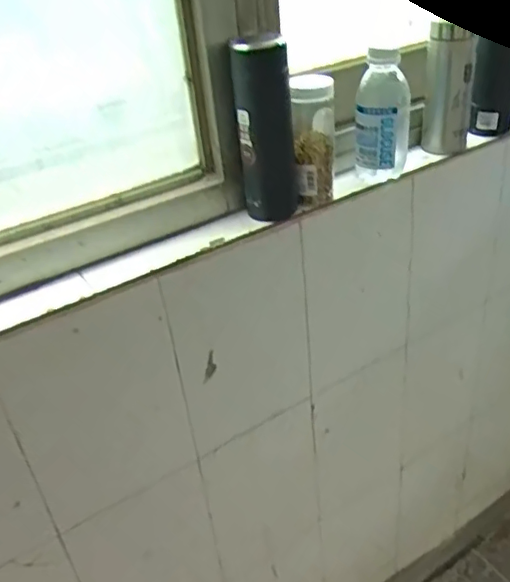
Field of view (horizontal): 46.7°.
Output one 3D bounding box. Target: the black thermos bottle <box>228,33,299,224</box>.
[{"bbox_3d":[0.013,-0.188,0.703,0.066,0.203,0.058,-2,31,2],"label":"black thermos bottle"}]

